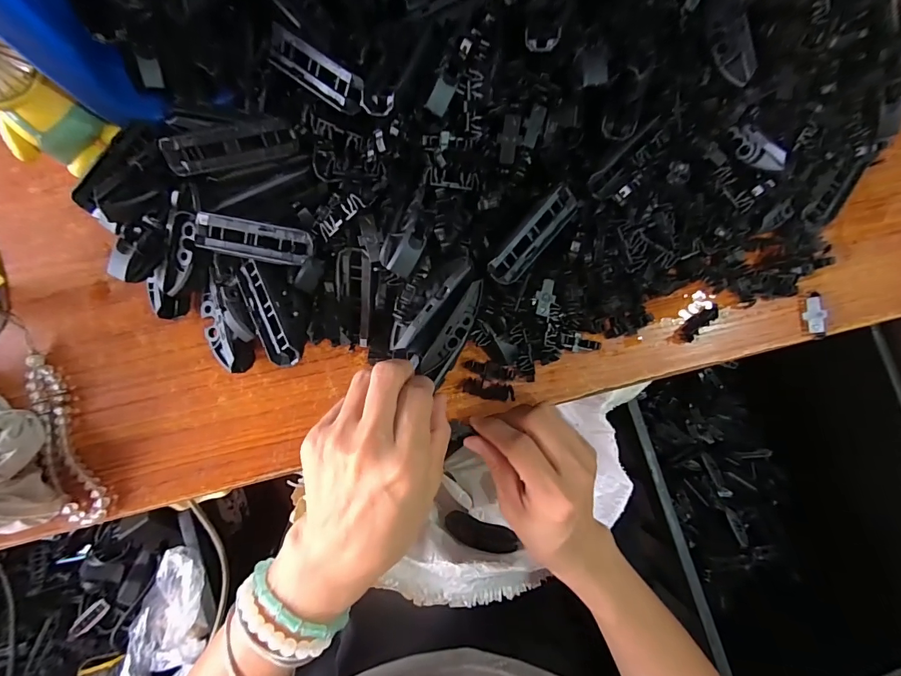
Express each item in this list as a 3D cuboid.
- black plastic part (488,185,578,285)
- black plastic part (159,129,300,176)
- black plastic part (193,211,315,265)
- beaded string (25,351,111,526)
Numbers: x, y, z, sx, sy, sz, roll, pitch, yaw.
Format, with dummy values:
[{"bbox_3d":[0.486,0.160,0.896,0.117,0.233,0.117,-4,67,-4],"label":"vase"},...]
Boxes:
[{"bbox_3d":[0.053,-0.064,0.256,0.018,0.021,0.072,42,83,1],"label":"black plastic part"},{"bbox_3d":[-0.129,-0.113,0.241,0.073,0.010,0.024,-12,118,-8],"label":"black plastic part"},{"bbox_3d":[-0.119,-0.058,0.244,0.073,0.018,0.021,12,83,-3],"label":"black plastic part"},{"bbox_3d":[-0.253,0.065,0.263,0.024,0.008,0.115,-24,86,-6],"label":"beaded string"}]

